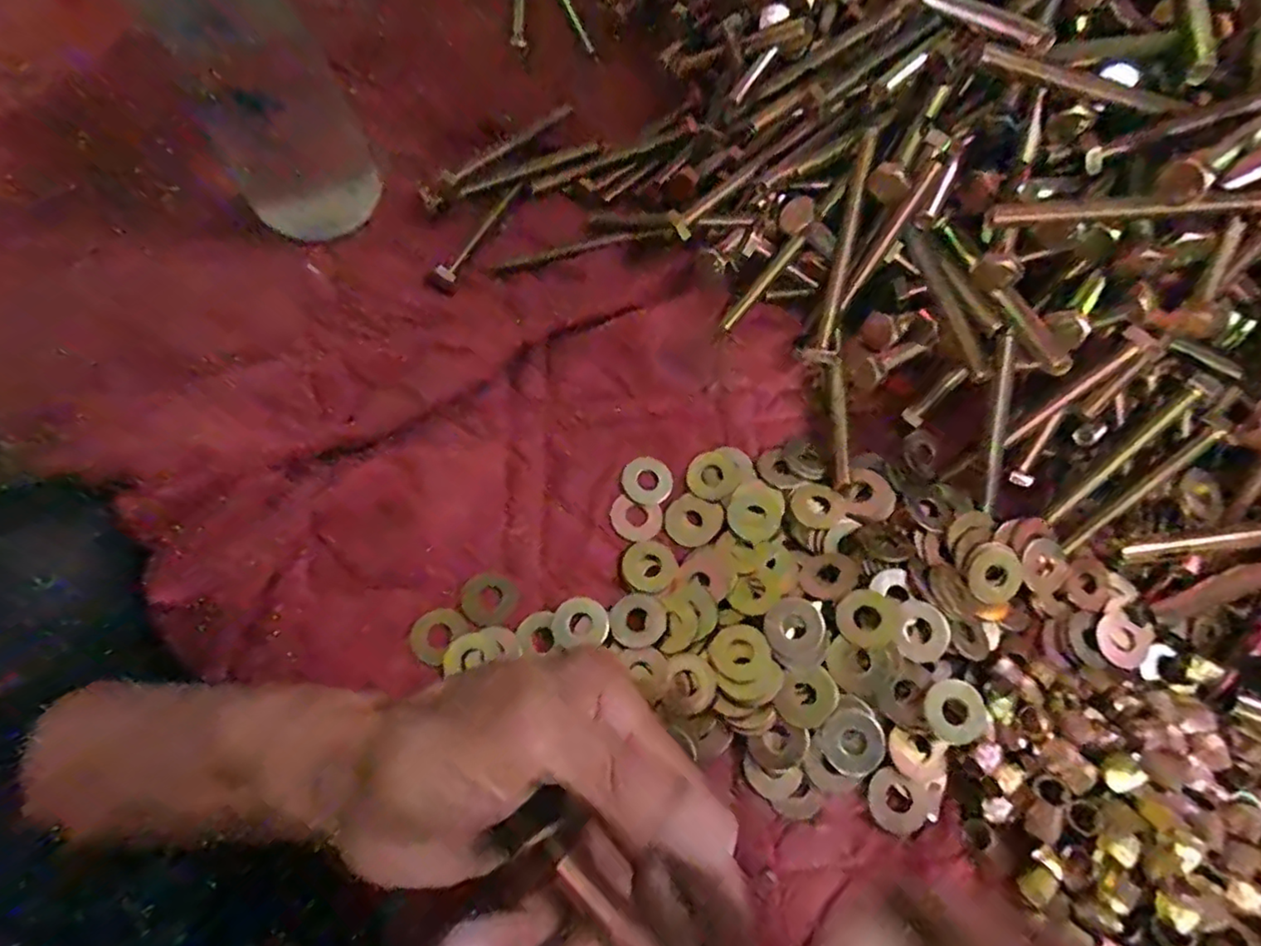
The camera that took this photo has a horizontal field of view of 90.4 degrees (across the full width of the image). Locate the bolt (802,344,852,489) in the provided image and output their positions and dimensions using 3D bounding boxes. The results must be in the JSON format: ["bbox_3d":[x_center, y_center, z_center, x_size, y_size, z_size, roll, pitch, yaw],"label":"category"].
[{"bbox_3d":[0.101,-0.028,0.307,0.017,0.010,0.074,-6,69,-4],"label":"bolt"}]

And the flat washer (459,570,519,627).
[{"bbox_3d":[-0.063,0.056,0.278,0.022,0.004,0.023,0,69,-1],"label":"flat washer"}]

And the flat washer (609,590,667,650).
[{"bbox_3d":[0.003,0.064,0.275,0.023,0.004,0.025,0,69,-1],"label":"flat washer"}]

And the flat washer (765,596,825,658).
[{"bbox_3d":[0.069,0.066,0.265,0.023,0.004,0.024,-1,75,2],"label":"flat washer"}]

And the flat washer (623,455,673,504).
[{"bbox_3d":[0.008,0.003,0.303,0.024,0.004,0.024,-4,69,-3],"label":"flat washer"}]

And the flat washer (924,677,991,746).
[{"bbox_3d":[0.130,0.096,0.252,0.023,0.004,0.024,-1,84,11],"label":"flat washer"}]

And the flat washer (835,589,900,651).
[{"bbox_3d":[0.099,0.061,0.261,0.024,0.004,0.023,0,69,-1],"label":"flat washer"}]

